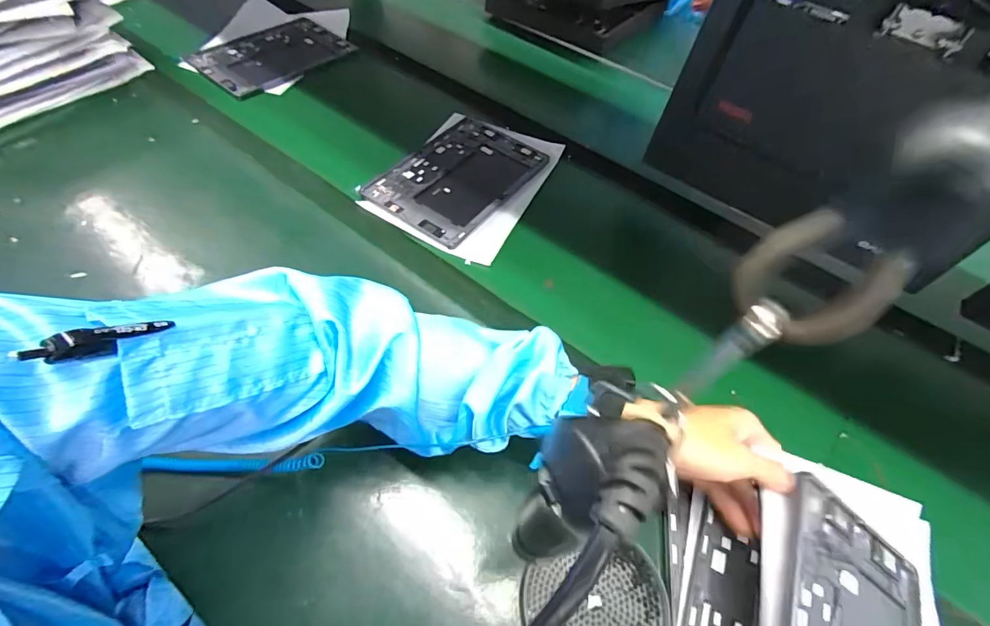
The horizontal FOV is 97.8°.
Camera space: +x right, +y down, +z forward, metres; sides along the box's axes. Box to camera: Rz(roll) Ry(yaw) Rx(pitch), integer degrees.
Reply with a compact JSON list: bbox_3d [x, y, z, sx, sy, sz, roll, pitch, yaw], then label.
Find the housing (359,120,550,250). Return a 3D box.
[{"bbox_3d":[-0.049,-0.204,0.639,0.169,0.009,0.254,32,58,17],"label":"housing"}]

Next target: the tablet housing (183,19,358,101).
[{"bbox_3d":[-0.397,-0.465,0.782,0.168,0.016,0.247,37,60,19],"label":"tablet housing"}]

